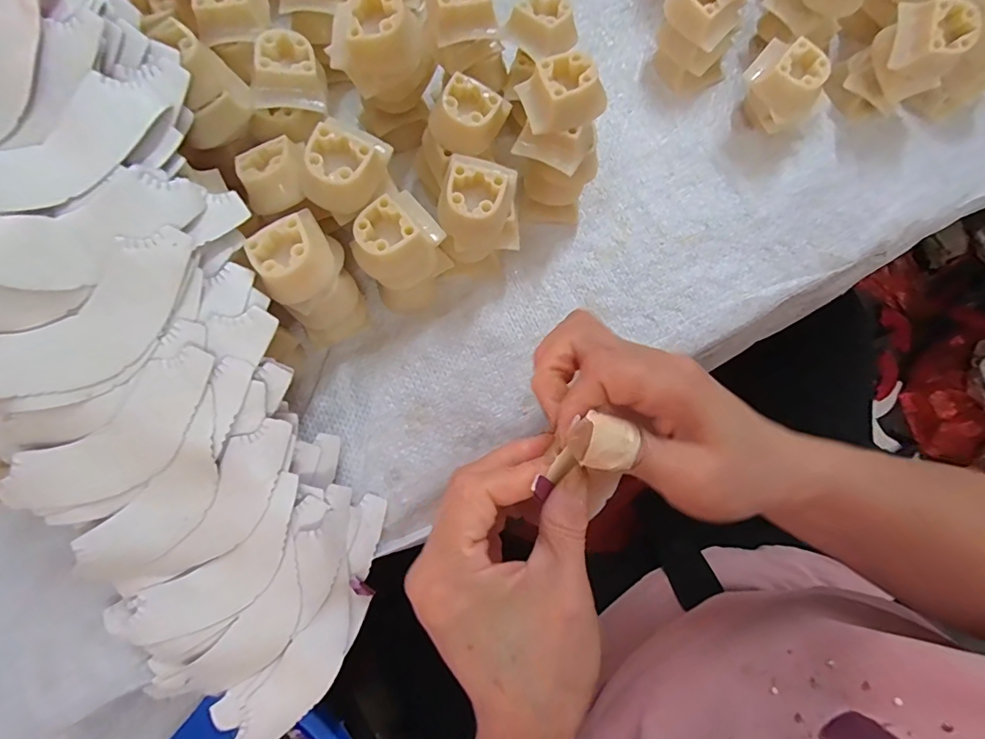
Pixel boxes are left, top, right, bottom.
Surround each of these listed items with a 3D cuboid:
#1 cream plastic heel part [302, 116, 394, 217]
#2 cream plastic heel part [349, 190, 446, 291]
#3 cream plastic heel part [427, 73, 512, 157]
[{"bbox_3d":[-0.077,-0.106,0.244,0.035,0.027,0.046,35,80,6],"label":"cream plastic heel part"},{"bbox_3d":[-0.053,-0.067,0.271,0.045,0.063,0.039,-39,82,-8],"label":"cream plastic heel part"},{"bbox_3d":[-0.013,-0.145,0.266,0.033,0.024,0.042,30,80,5],"label":"cream plastic heel part"}]

